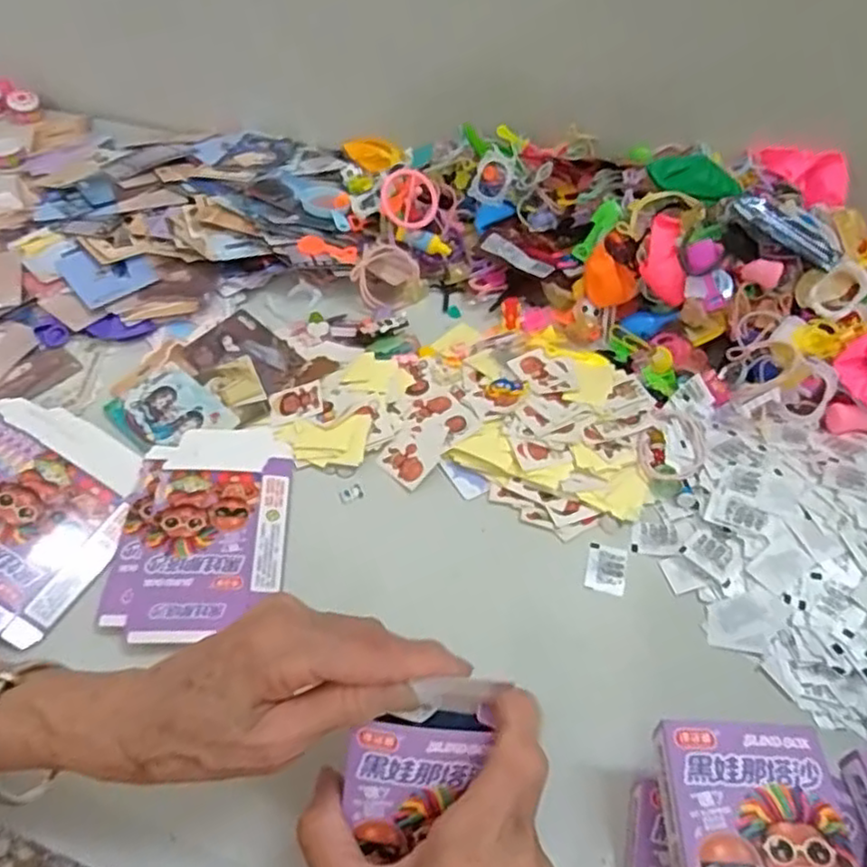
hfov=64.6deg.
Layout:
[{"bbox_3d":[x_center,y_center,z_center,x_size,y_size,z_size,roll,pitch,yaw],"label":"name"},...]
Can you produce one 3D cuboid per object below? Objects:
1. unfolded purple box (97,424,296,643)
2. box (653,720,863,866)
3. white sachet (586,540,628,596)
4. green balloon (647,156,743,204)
[{"bbox_3d":[-0.146,0.056,0.435,0.099,0.009,0.155,-1,52,0],"label":"unfolded purple box"},{"bbox_3d":[0.134,0.164,0.272,0.077,0.016,0.091,1,50,2],"label":"box"},{"bbox_3d":[0.107,0.083,0.422,0.024,0.004,0.031,13,53,11],"label":"white sachet"},{"bbox_3d":[0.201,-0.196,0.527,0.067,0.021,0.025,8,51,7],"label":"green balloon"}]

